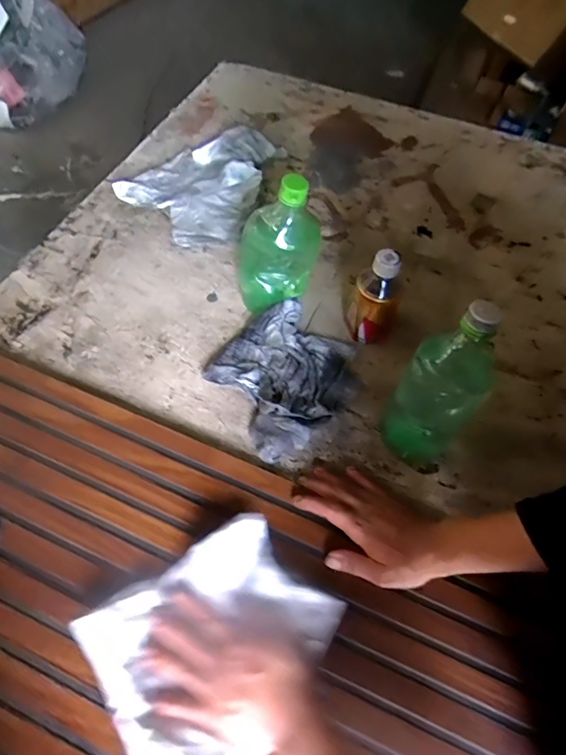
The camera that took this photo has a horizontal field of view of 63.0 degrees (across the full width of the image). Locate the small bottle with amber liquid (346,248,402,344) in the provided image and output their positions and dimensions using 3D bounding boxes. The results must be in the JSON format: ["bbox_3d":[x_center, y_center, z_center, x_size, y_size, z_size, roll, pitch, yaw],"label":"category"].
[{"bbox_3d":[0.115,-0.098,0.573,0.059,0.133,0.052,20,59,9],"label":"small bottle with amber liquid"}]

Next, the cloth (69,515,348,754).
[{"bbox_3d":[-0.055,0.240,0.415,0.204,0.032,0.173,-29,64,-19],"label":"cloth"}]

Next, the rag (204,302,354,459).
[{"bbox_3d":[-0.001,-0.007,0.575,0.163,0.035,0.183,38,64,18],"label":"rag"}]

